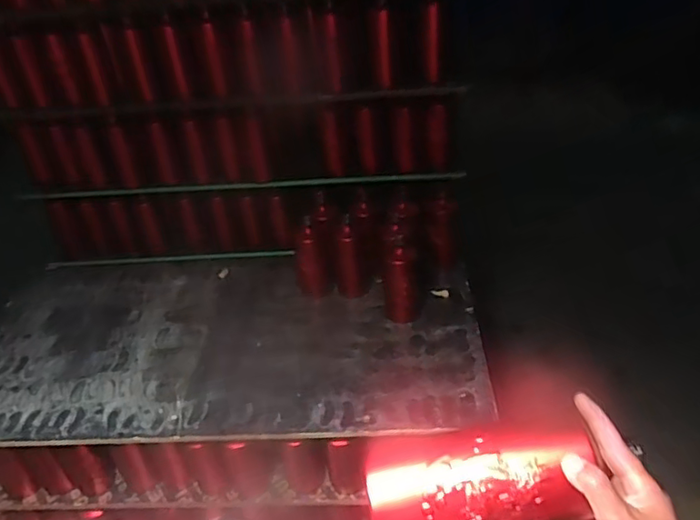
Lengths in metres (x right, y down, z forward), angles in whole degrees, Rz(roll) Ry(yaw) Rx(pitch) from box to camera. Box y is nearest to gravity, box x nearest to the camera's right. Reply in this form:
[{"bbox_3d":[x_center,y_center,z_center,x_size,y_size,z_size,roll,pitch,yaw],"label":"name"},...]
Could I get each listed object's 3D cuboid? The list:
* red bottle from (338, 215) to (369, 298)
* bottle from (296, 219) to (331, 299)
[{"bbox_3d":[0.004,-0.005,1.418,0.084,0.191,0.083,-5,35,-1],"label":"red bottle"},{"bbox_3d":[-0.093,0.001,1.424,0.085,0.194,0.094,-8,35,-5],"label":"bottle"}]

